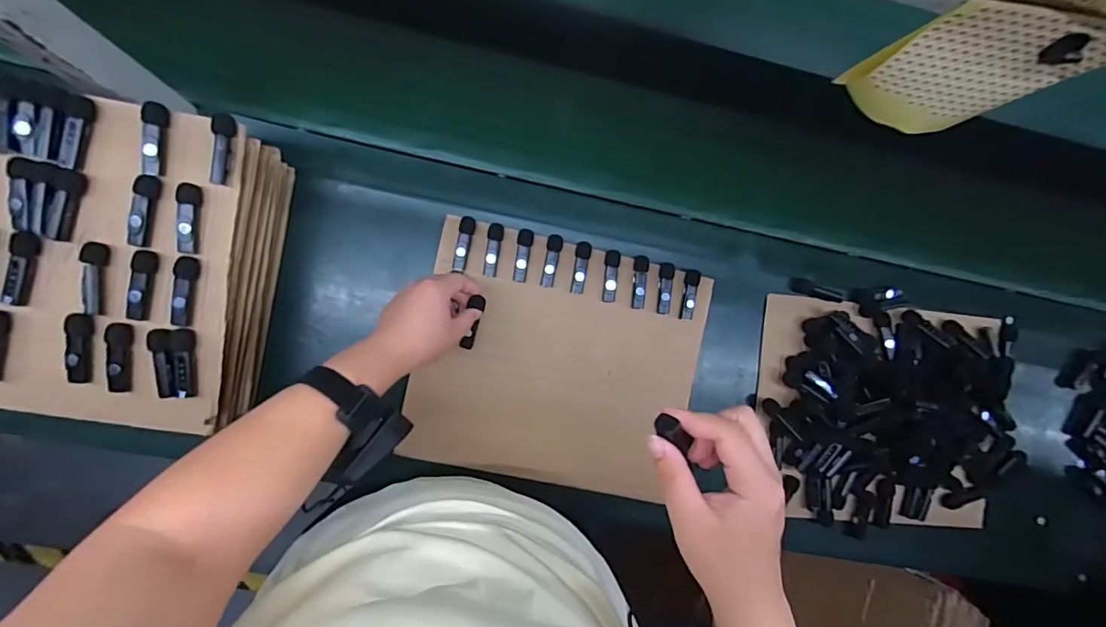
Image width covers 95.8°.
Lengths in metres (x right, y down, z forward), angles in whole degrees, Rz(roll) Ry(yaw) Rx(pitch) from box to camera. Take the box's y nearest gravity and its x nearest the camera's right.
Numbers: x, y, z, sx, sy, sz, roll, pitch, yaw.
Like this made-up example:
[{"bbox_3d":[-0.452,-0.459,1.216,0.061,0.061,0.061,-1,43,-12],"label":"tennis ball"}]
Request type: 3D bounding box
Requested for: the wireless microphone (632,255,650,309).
[{"bbox_3d":[0.110,-0.040,0.632,0.020,0.011,0.066,9,86,-7],"label":"wireless microphone"}]

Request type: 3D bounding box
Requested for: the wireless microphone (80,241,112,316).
[{"bbox_3d":[-0.424,-0.033,0.460,0.019,0.012,0.066,6,86,-7],"label":"wireless microphone"}]

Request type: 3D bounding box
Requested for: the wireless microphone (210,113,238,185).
[{"bbox_3d":[-0.307,-0.153,0.464,0.015,0.018,0.064,8,86,-7],"label":"wireless microphone"}]

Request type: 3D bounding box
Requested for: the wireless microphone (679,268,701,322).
[{"bbox_3d":[0.177,-0.025,0.645,0.020,0.012,0.066,8,86,-7],"label":"wireless microphone"}]

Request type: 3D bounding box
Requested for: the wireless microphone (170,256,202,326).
[{"bbox_3d":[-0.345,-0.021,0.466,0.017,0.016,0.064,10,86,-7],"label":"wireless microphone"}]

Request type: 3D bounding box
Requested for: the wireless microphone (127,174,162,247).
[{"bbox_3d":[-0.376,-0.094,0.459,0.016,0.015,0.063,14,85,-6],"label":"wireless microphone"}]

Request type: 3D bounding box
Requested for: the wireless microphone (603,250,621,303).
[{"bbox_3d":[0.073,-0.047,0.630,0.020,0.009,0.065,7,86,-7],"label":"wireless microphone"}]

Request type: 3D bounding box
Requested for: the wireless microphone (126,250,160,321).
[{"bbox_3d":[-0.384,-0.026,0.466,0.014,0.018,0.063,8,86,-7],"label":"wireless microphone"}]

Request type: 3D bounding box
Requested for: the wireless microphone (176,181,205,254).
[{"bbox_3d":[-0.340,-0.088,0.464,0.019,0.018,0.061,3,87,-7],"label":"wireless microphone"}]

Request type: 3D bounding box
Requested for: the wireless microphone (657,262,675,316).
[{"bbox_3d":[0.143,-0.032,0.635,0.020,0.012,0.064,8,86,-7],"label":"wireless microphone"}]

